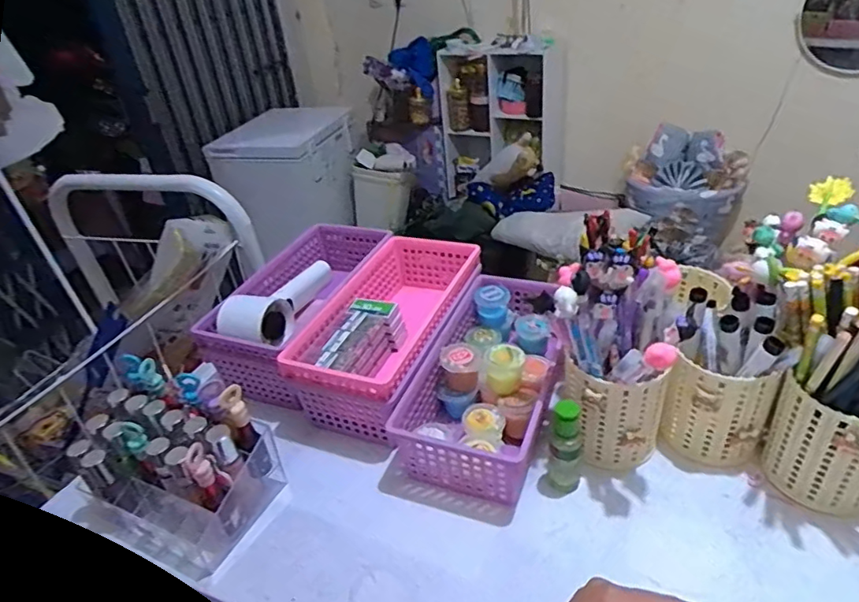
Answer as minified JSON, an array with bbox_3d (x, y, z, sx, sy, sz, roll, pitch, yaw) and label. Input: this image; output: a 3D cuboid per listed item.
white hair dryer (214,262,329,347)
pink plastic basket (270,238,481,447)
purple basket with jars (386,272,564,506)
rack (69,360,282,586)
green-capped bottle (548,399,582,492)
[{"bbox_3d":[-0.163,-0.010,0.609,0.066,0.046,0.138,3,35,16],"label":"white hair dryer"},{"bbox_3d":[-0.034,0.026,0.594,0.117,0.080,0.242,8,37,23],"label":"pink plastic basket"},{"bbox_3d":[0.062,0.072,0.540,0.115,0.069,0.237,6,36,20],"label":"purple basket with jars"},{"bbox_3d":[-0.207,0.123,0.470,0.133,0.121,0.125,11,38,26],"label":"rack"},{"bbox_3d":[0.110,0.116,0.452,0.024,0.088,0.020,0,34,12],"label":"green-capped bottle"}]

